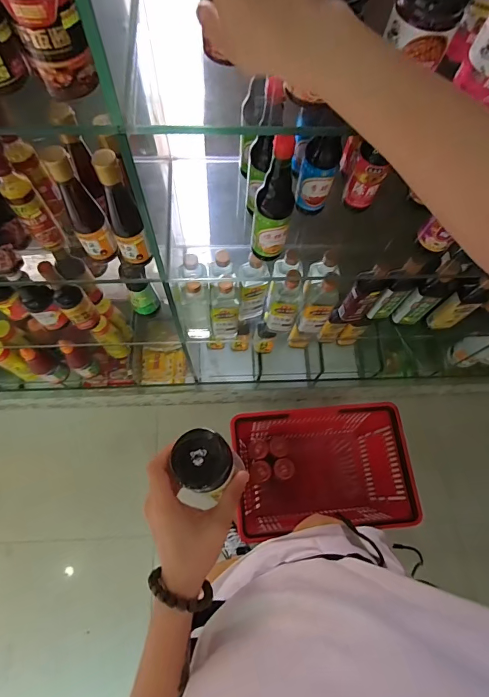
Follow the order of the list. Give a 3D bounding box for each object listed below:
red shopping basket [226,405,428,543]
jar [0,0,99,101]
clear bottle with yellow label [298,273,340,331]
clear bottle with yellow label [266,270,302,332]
[{"bbox_3d":[0.210,0.364,1.168,0.470,0.295,0.317,-3,69,-4],"label":"red shopping basket"},{"bbox_3d":[-0.184,-0.308,0.360,0.064,0.117,0.064,-22,71,-11],"label":"jar"},{"bbox_3d":[0.173,-0.104,0.885,0.067,0.207,0.056,9,69,1],"label":"clear bottle with yellow label"},{"bbox_3d":[0.090,-0.104,0.887,0.077,0.222,0.044,16,69,4],"label":"clear bottle with yellow label"}]

